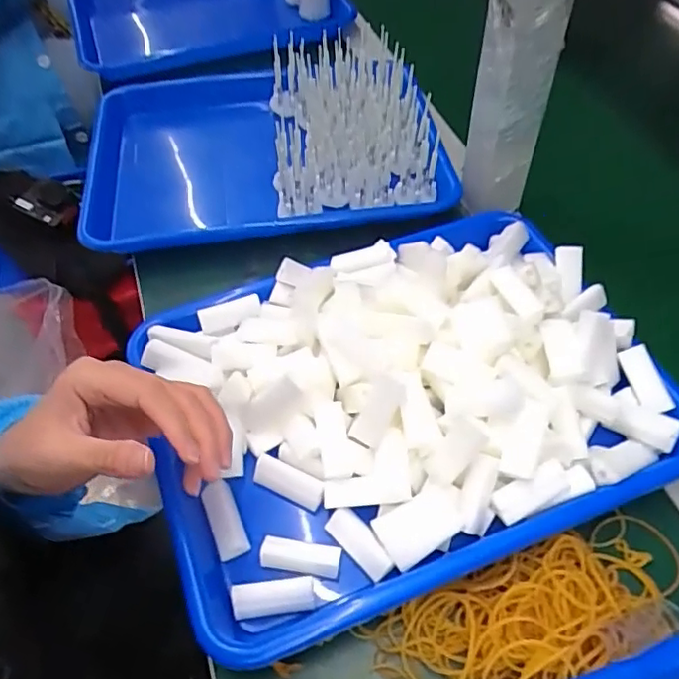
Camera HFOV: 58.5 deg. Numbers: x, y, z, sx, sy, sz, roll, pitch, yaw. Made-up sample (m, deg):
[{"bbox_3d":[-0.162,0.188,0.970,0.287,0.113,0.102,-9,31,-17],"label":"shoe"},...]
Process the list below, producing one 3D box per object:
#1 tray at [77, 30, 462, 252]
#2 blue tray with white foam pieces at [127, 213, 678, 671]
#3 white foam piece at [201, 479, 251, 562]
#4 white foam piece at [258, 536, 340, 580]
[{"bbox_3d":[-0.072,-0.191,0.580,0.318,0.087,0.235,-8,53,-4],"label":"tray"},{"bbox_3d":[0.039,0.027,0.402,0.323,0.060,0.245,-19,55,-12],"label":"blue tray with white foam pieces"},{"bbox_3d":[-0.070,0.111,0.371,0.019,0.009,0.044,-20,55,-12],"label":"white foam piece"},{"bbox_3d":[-0.023,0.126,0.353,0.045,0.011,0.018,7,54,7],"label":"white foam piece"}]

